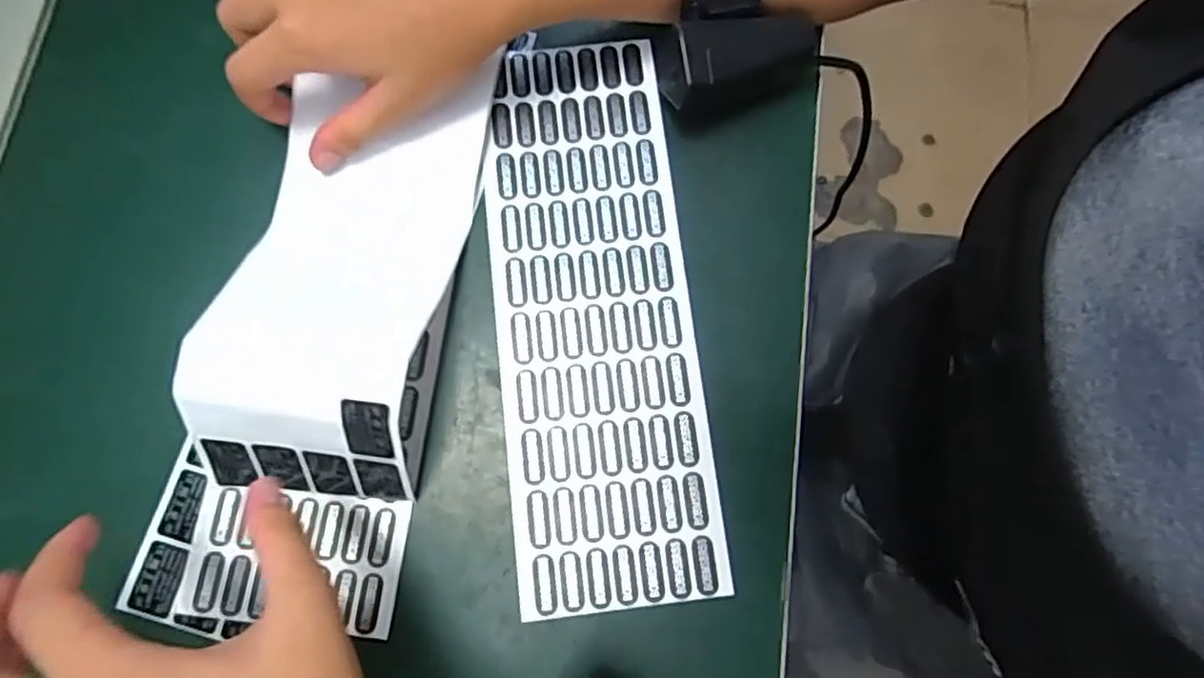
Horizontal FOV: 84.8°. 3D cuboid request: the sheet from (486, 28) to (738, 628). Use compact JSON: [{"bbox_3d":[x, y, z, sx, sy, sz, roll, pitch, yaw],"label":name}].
[{"bbox_3d":[-0.006,-0.016,0.308,0.089,0.007,0.264,-7,77,0],"label":"sheet"}]

